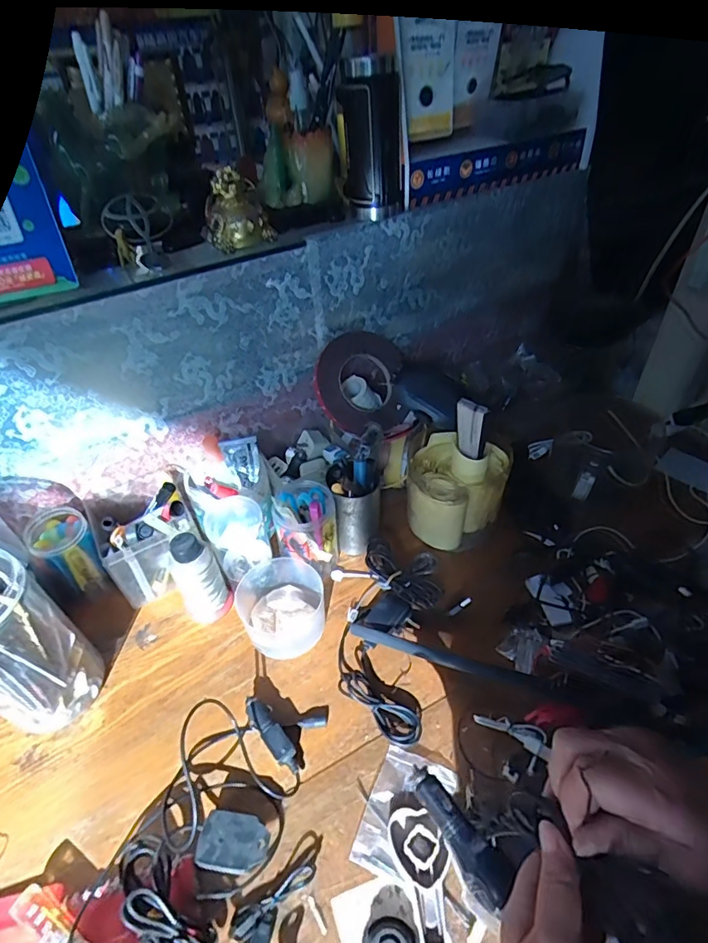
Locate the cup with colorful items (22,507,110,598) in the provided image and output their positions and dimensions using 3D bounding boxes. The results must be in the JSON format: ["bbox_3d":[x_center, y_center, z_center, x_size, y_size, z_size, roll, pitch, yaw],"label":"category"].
[{"bbox_3d":[-0.339,0.095,0.595,0.059,0.095,0.064,-3,42,3],"label":"cup with colorful items"}]

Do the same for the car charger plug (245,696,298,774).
[{"bbox_3d":[-0.083,0.259,0.495,0.023,0.019,0.080,-29,47,-24],"label":"car charger plug"}]

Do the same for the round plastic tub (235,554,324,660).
[{"bbox_3d":[-0.083,0.157,0.580,0.096,0.054,0.099,-3,42,3],"label":"round plastic tub"}]

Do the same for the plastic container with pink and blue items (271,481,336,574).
[{"bbox_3d":[-0.058,0.074,0.613,0.075,0.131,0.065,-8,42,-3],"label":"plastic container with pink and blue items"}]

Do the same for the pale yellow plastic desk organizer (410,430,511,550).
[{"bbox_3d":[0.135,0.021,0.654,0.115,0.122,0.109,-3,42,3],"label":"pale yellow plastic desk organizer"}]

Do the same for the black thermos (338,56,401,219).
[{"bbox_3d":[0.018,-0.381,0.579,0.075,0.149,0.058,-2,42,4],"label":"black thermos"}]

